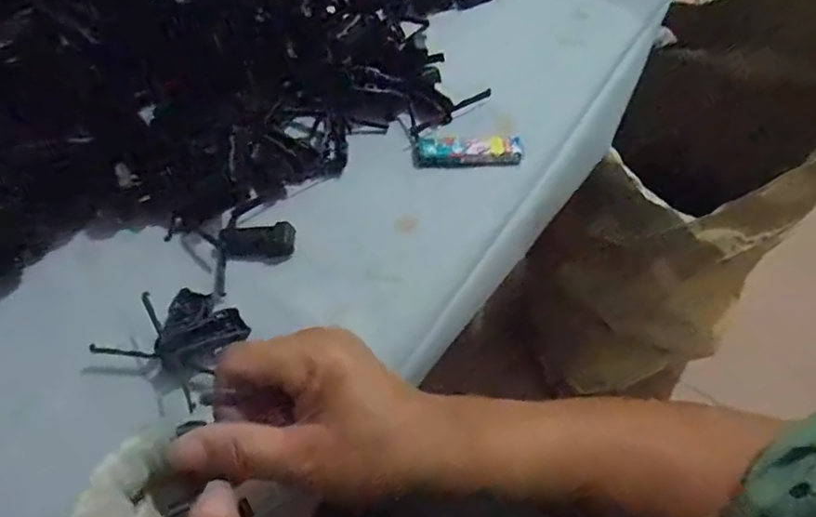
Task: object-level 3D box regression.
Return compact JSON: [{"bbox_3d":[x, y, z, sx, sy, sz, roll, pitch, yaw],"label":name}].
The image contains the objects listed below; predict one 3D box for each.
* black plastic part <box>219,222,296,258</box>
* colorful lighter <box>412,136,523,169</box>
[{"bbox_3d":[-0.102,-0.012,0.384,0.048,0.010,0.022,-1,56,-3],"label":"black plastic part"},{"bbox_3d":[0.046,-0.083,0.438,0.082,0.013,0.023,2,56,-1],"label":"colorful lighter"}]

